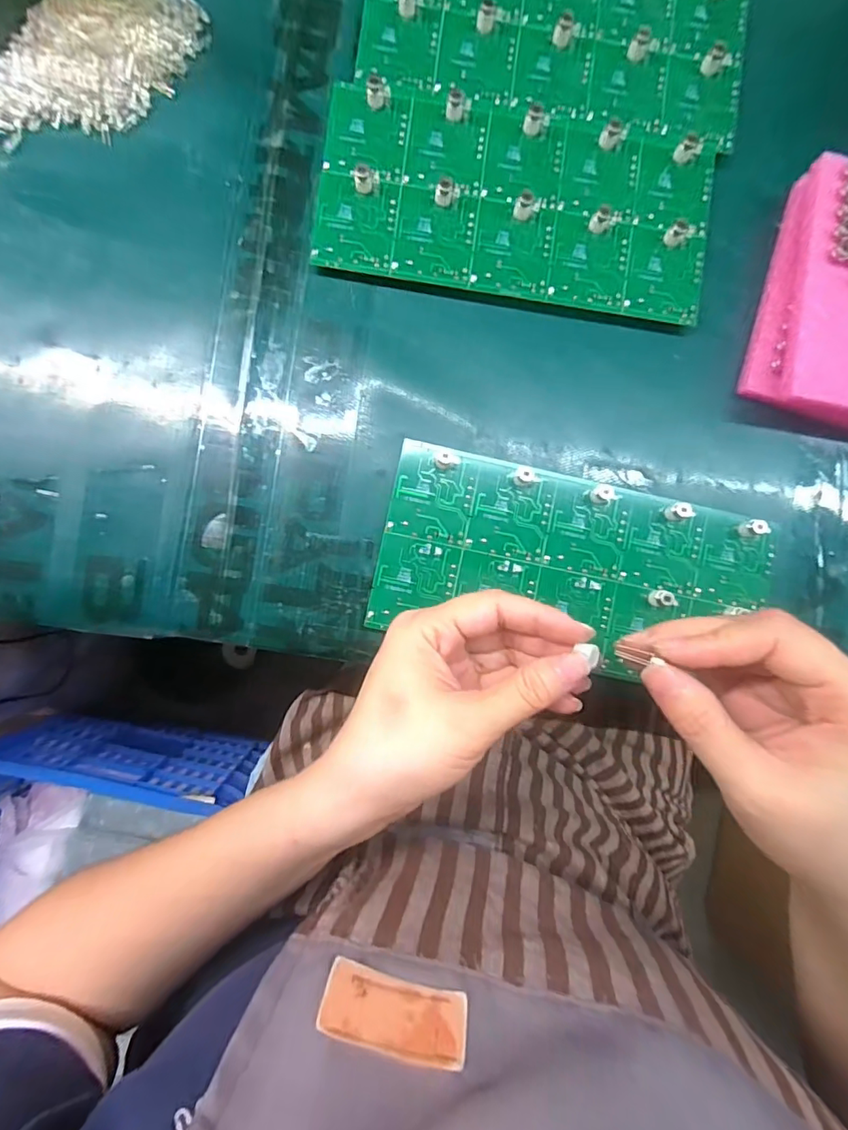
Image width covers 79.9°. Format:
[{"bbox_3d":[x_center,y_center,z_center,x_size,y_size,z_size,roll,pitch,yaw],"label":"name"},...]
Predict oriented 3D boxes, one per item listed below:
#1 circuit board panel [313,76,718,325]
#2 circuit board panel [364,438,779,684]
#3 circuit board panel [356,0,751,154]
[{"bbox_3d":[0.055,-0.209,0.295,0.224,0.014,0.104,7,89,-4],"label":"circuit board panel"},{"bbox_3d":[0.089,0.003,0.293,0.226,0.018,0.105,12,88,-4],"label":"circuit board panel"},{"bbox_3d":[0.079,-0.311,0.294,0.223,0.010,0.107,9,88,-4],"label":"circuit board panel"}]

